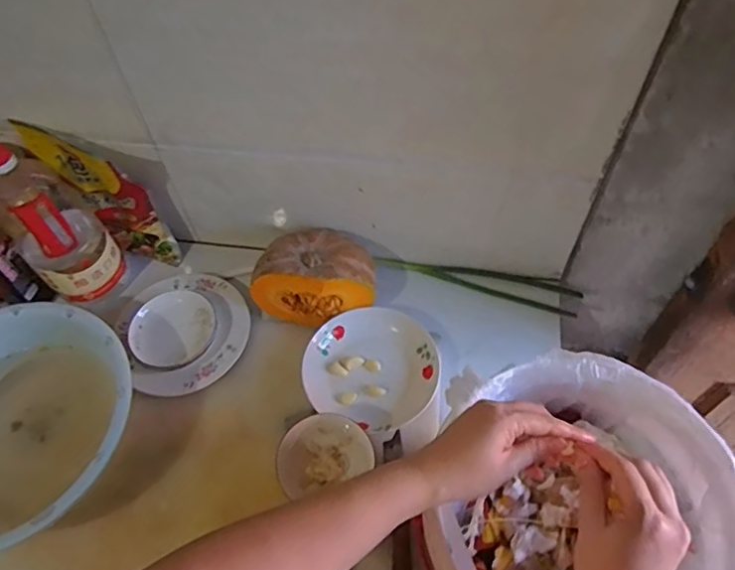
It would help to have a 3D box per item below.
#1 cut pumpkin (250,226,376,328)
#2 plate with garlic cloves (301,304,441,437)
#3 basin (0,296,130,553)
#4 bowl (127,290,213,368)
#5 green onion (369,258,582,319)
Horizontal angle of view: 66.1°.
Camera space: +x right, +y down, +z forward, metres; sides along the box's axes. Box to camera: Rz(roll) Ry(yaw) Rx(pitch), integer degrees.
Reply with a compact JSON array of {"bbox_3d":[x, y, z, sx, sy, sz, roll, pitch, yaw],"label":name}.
[{"bbox_3d":[-0.076,-0.013,0.854,0.178,0.108,0.124,3,57,5],"label":"cut pumpkin"},{"bbox_3d":[0.005,0.117,0.802,0.180,0.039,0.177,-2,56,2],"label":"plate with garlic cloves"},{"bbox_3d":[-0.445,0.184,0.716,0.291,0.111,0.303,-2,56,2],"label":"basin"},{"bbox_3d":[-0.278,0.065,0.814,0.114,0.033,0.122,-2,56,2],"label":"bowl"},{"bbox_3d":[0.178,-0.017,0.904,0.317,0.027,0.064,15,59,13],"label":"green onion"}]

